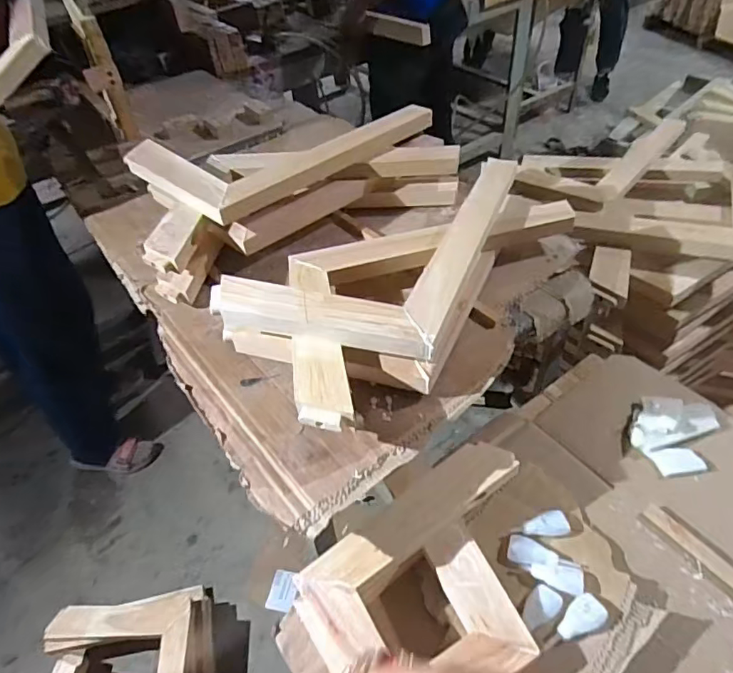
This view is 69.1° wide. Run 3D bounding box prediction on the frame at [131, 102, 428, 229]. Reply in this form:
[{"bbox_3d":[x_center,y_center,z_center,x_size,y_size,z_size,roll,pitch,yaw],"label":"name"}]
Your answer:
[{"bbox_3d":[-0.150,-0.347,0.952,0.467,0.051,0.281,-33,52,-24],"label":"frame"}]

